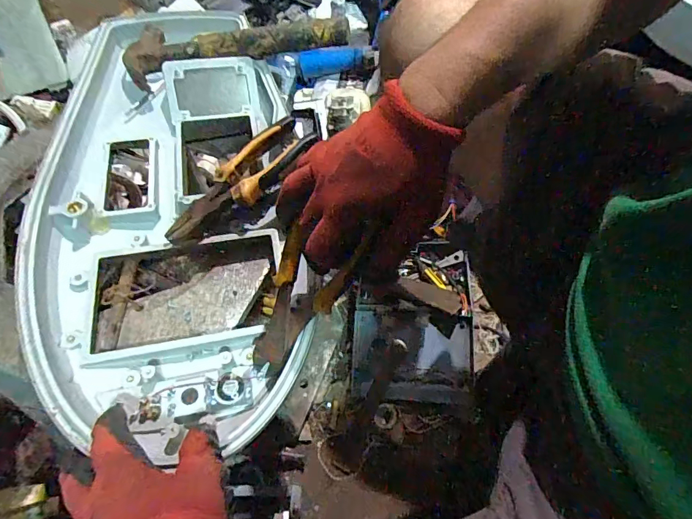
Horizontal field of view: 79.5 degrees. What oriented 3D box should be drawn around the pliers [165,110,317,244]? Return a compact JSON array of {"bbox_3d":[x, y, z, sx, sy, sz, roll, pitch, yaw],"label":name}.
[{"bbox_3d":[-0.107,-0.089,0.456,0.059,0.029,0.205,35,73,25],"label":"pliers"}]

